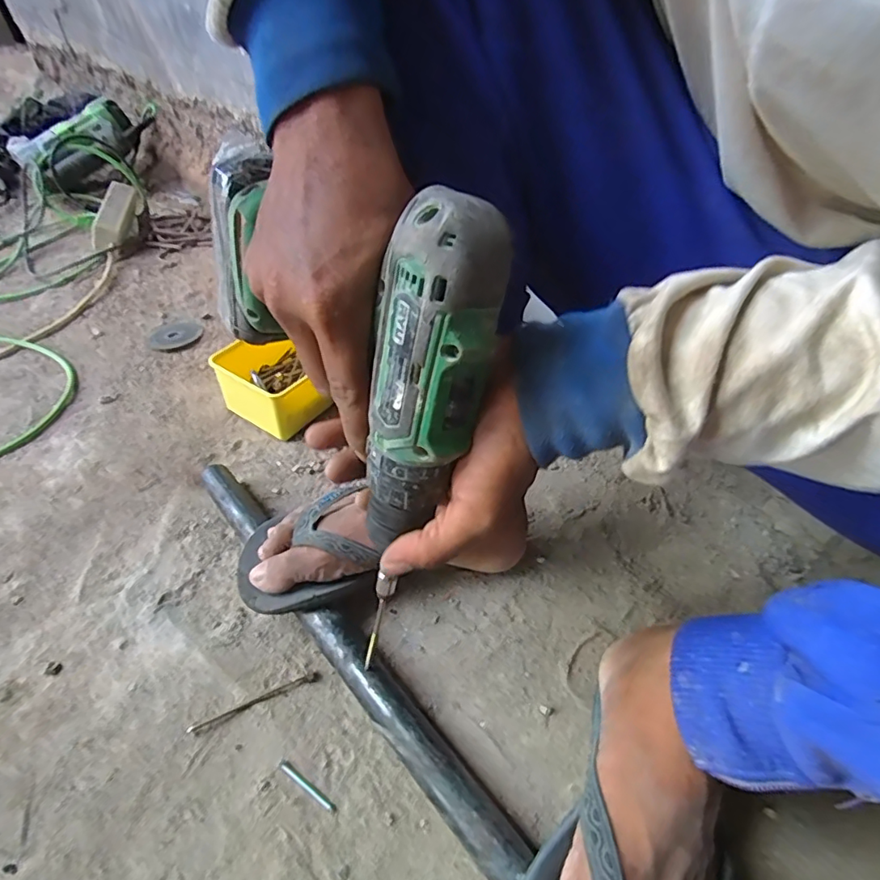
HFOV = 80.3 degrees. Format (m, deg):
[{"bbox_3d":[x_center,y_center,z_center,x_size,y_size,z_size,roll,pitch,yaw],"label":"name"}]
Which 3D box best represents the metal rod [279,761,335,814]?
[{"bbox_3d":[-0.093,0.242,0.364,0.051,0.004,0.006,26,52,23],"label":"metal rod"}]

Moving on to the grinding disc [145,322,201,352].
[{"bbox_3d":[-0.383,-0.150,0.746,0.076,0.004,0.072,0,46,0],"label":"grinding disc"}]

